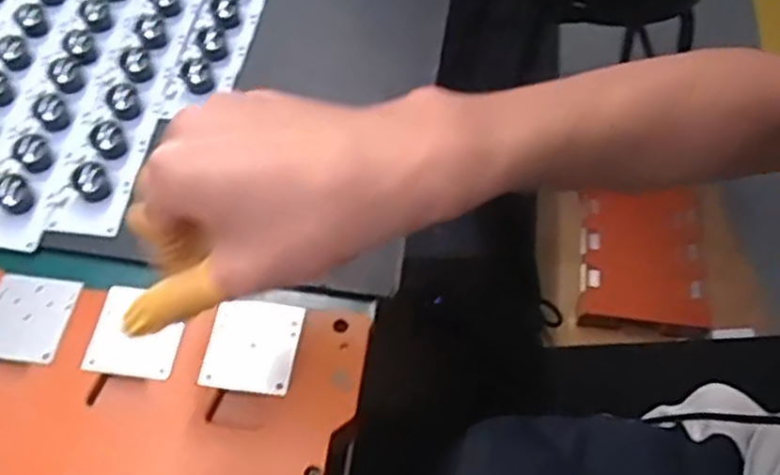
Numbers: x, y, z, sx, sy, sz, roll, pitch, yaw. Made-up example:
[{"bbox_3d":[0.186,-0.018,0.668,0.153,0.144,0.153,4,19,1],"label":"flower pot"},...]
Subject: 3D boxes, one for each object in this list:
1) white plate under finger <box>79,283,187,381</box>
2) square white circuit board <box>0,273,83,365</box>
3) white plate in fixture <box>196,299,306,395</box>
[{"bbox_3d":[-0.128,0.047,0.380,0.045,0.004,0.047,6,59,3],"label":"white plate under finger"},{"bbox_3d":[-0.189,0.040,0.385,0.046,0.004,0.046,9,57,5],"label":"square white circuit board"},{"bbox_3d":[-0.069,0.054,0.375,0.045,0.004,0.046,8,57,5],"label":"white plate in fixture"}]

